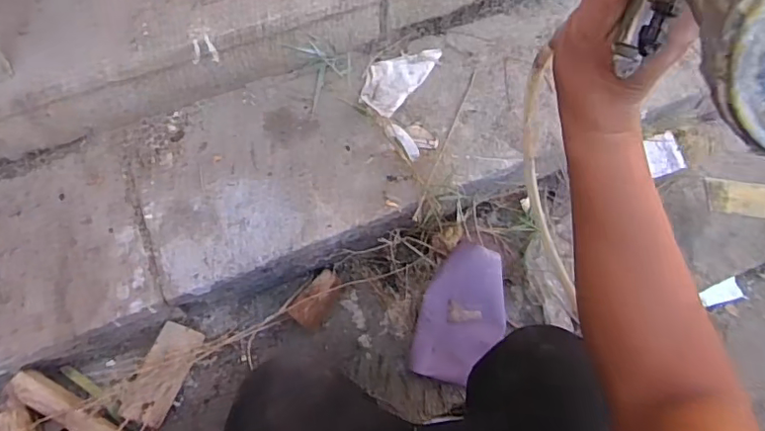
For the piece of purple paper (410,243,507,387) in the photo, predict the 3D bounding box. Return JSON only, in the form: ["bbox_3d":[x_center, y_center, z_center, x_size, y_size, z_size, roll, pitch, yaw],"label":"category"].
[{"bbox_3d":[0.133,0.160,0.905,0.130,0.048,0.218,16,65,5],"label":"piece of purple paper"}]

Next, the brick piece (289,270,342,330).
[{"bbox_3d":[-0.107,0.140,0.910,0.057,0.046,0.099,33,68,12],"label":"brick piece"}]

